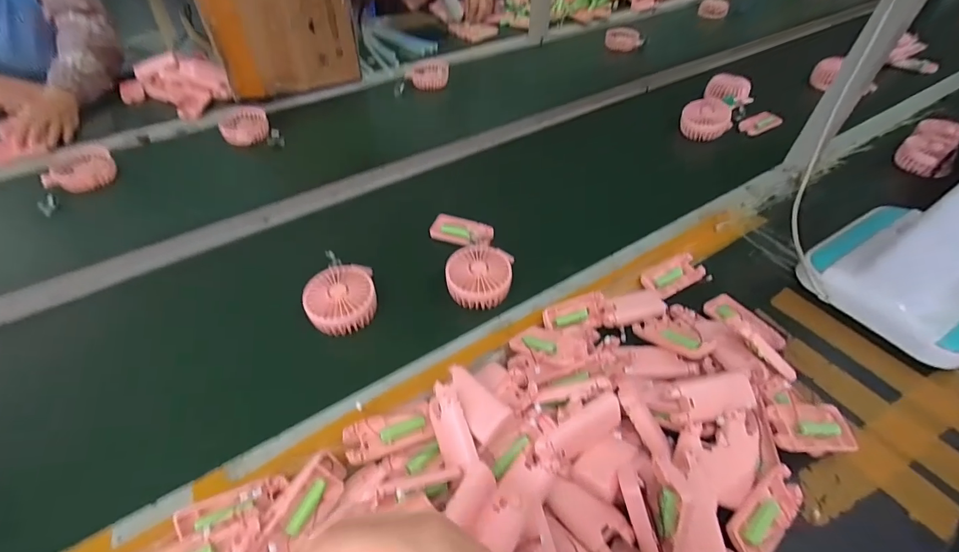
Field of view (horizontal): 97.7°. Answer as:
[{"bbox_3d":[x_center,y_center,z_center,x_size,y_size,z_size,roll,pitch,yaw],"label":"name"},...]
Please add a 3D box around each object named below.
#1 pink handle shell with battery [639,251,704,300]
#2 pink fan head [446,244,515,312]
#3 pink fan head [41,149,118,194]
[{"bbox_3d":[0.278,-0.002,0.603,0.093,0.013,0.048,-23,53,-19],"label":"pink handle shell with battery"},{"bbox_3d":[0.000,-0.004,0.583,0.088,0.031,0.098,7,49,5],"label":"pink fan head"},{"bbox_3d":[-0.730,-0.192,0.771,0.104,0.042,0.104,-25,54,-21],"label":"pink fan head"}]

